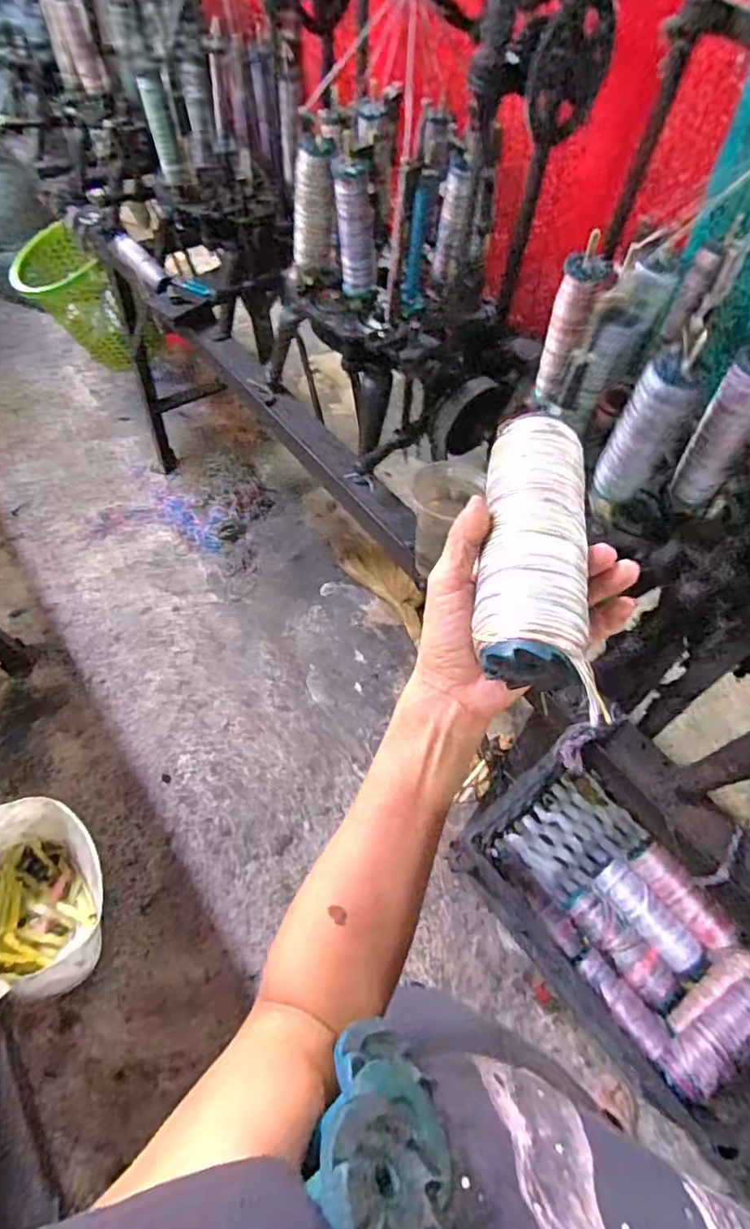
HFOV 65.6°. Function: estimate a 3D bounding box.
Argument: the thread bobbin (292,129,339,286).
[{"bbox_3d":[-0.089,-0.563,0.824,0.064,0.181,0.057,-8,58,-6],"label":"thread bobbin"}]

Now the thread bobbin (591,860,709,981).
[{"bbox_3d":[0.376,0.423,0.809,0.053,0.043,0.163,-30,62,-19],"label":"thread bobbin"}]

